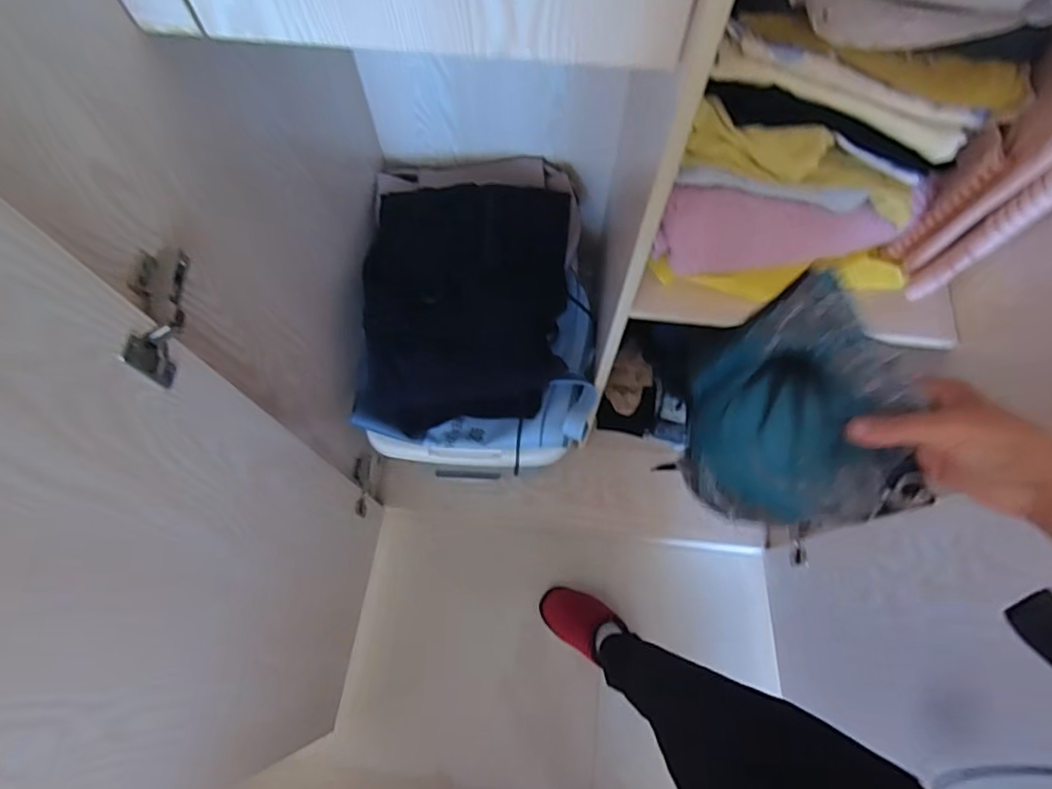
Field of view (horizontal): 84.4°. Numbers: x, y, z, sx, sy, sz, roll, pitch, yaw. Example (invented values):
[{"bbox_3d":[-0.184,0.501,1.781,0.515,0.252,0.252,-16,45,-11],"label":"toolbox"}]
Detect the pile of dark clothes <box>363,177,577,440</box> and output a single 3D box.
[{"bbox_3d":[-0.088,-0.127,0.889,0.301,0.070,0.361,-2,102,-11],"label":"pile of dark clothes"}]

